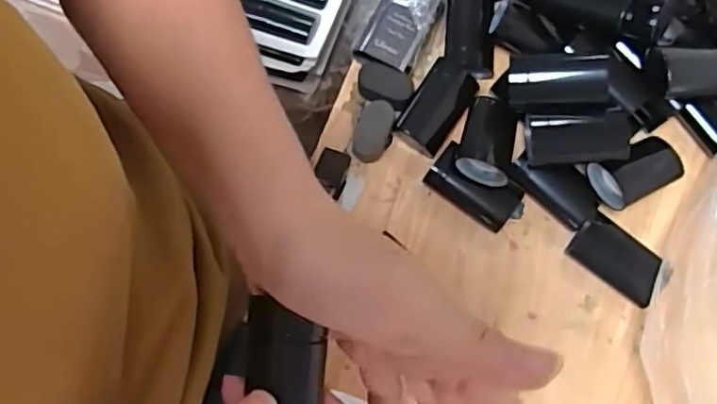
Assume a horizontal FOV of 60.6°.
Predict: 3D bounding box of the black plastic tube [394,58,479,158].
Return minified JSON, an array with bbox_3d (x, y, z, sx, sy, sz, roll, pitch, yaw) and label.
[{"bbox_3d":[0.051,-0.061,0.396,0.031,0.019,0.057,33,80,7],"label":"black plastic tube"}]

